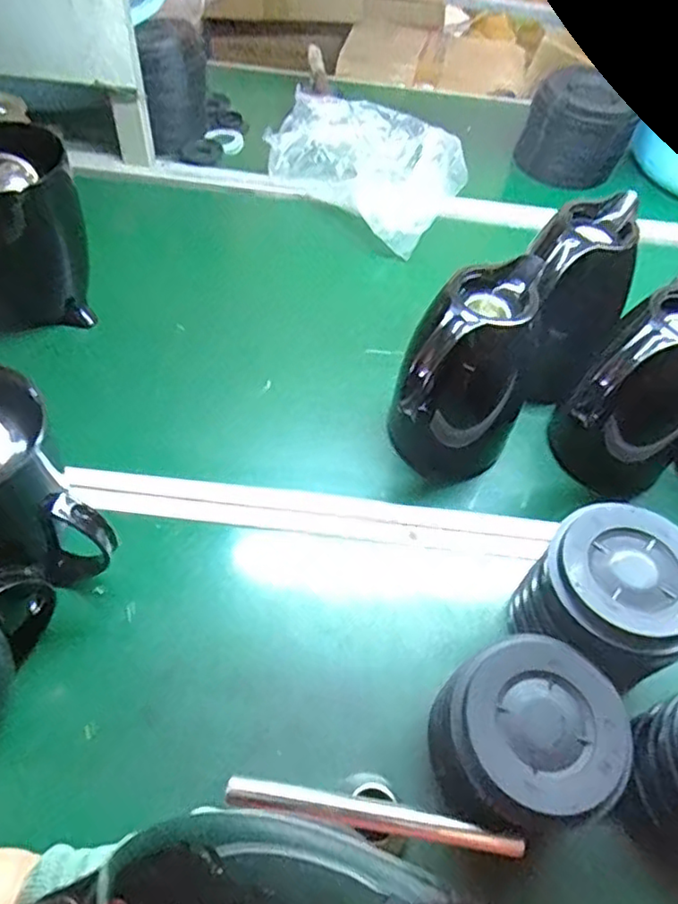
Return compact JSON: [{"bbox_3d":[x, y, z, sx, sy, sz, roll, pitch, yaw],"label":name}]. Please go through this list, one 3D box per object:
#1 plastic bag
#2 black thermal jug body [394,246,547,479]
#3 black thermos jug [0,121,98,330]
[{"bbox_3d":[0.038,-0.415,0.925,0.275,0.086,0.190,33,58,18],"label":"plastic bag"},{"bbox_3d":[0.123,-0.066,0.611,0.107,0.193,0.139,23,55,12],"label":"black thermal jug body"},{"bbox_3d":[-0.345,-0.235,0.703,0.121,0.195,0.129,-22,59,-20],"label":"black thermos jug"}]

